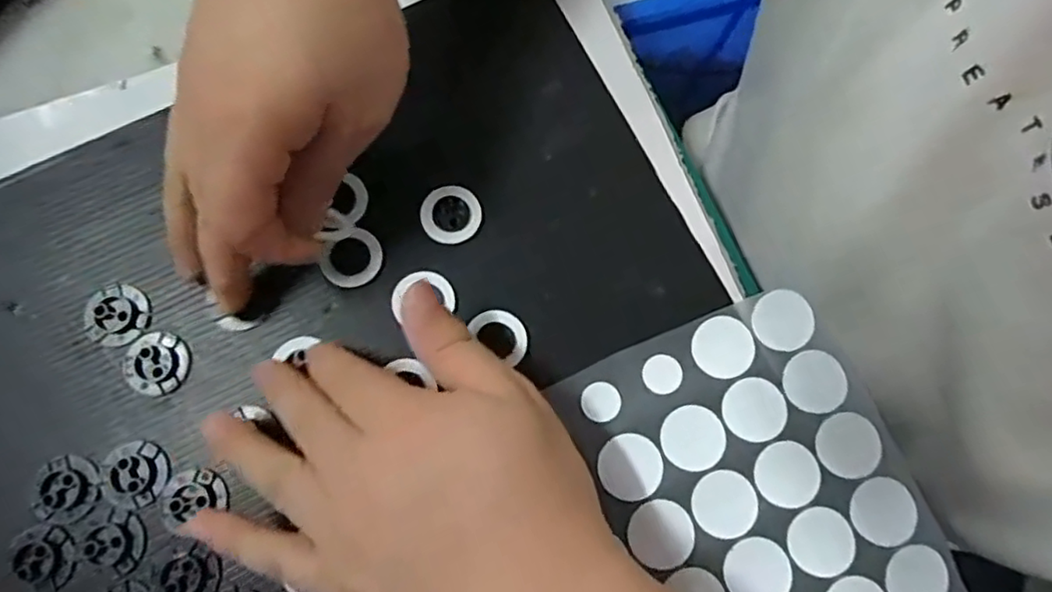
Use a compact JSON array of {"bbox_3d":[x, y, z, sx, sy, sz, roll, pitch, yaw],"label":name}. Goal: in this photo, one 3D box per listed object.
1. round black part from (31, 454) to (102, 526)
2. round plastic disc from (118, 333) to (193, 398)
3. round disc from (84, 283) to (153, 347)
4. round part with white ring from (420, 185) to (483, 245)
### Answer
[{"bbox_3d":[-0.196,0.083,0.265,0.026,0.004,0.027,0,78,0],"label":"round black part"},{"bbox_3d":[-0.167,0.030,0.278,0.031,0.006,0.028,-3,78,-1],"label":"round plastic disc"},{"bbox_3d":[-0.187,0.008,0.283,0.026,0.008,0.028,0,78,0],"label":"round disc"},{"bbox_3d":[-0.035,-0.038,0.295,0.028,0.008,0.027,0,78,0],"label":"round part with white ring"}]

